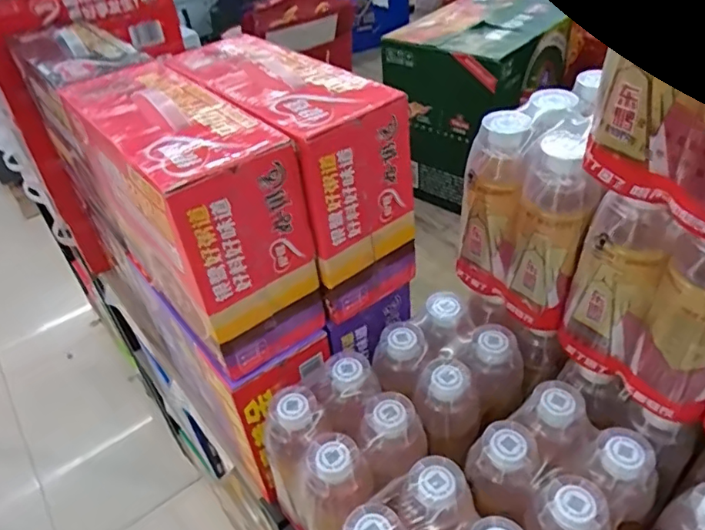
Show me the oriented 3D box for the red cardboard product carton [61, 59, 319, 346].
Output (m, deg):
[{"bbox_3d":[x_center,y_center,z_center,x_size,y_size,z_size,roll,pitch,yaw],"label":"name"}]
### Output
[{"bbox_3d":[-0.166,-0.080,0.539,0.107,0.161,0.280,-29,44,-24],"label":"red cardboard product carton"}]

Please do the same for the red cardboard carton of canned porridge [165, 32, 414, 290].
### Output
[{"bbox_3d":[-0.067,-0.128,0.567,0.129,0.170,0.252,-27,44,-23],"label":"red cardboard carton of canned porridge"}]

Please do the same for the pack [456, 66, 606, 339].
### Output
[{"bbox_3d":[0.192,-0.059,0.540,0.119,0.190,0.123,-28,44,-24],"label":"pack"}]

